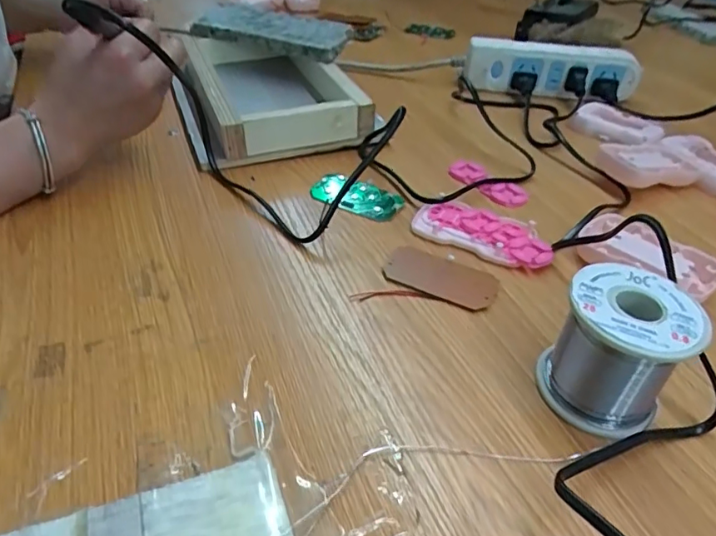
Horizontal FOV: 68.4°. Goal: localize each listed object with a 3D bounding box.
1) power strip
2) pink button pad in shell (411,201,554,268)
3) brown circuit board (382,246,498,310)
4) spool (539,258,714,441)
[{"bbox_3d":[0.225,-0.235,0.614,0.196,0.046,0.047,8,40,7],"label":"power strip"},{"bbox_3d":[0.094,-0.028,0.395,0.101,0.007,0.049,22,44,22],"label":"pink button pad in shell"},{"bbox_3d":[0.056,0.006,0.357,0.076,0.005,0.040,22,44,22],"label":"brown circuit board"},{"bbox_3d":[0.133,0.041,0.271,0.060,0.063,0.060,1,40,-1],"label":"spool"}]

